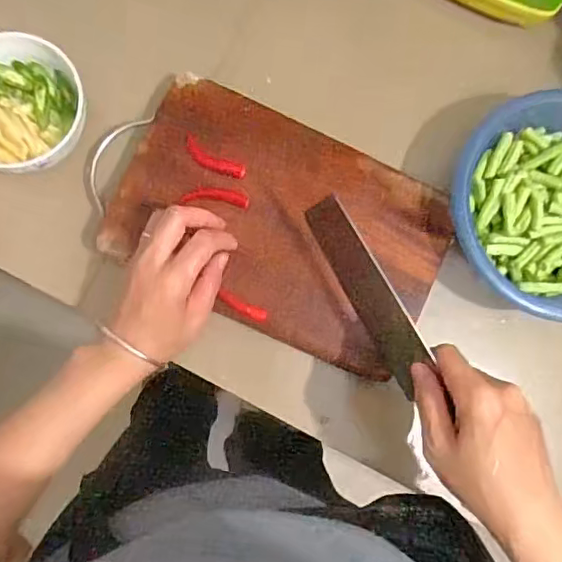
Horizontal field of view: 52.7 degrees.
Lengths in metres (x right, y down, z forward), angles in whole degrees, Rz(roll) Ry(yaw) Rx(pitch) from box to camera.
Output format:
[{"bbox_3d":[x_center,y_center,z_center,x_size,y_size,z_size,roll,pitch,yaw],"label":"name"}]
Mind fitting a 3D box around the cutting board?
[{"bbox_3d":[0.001,-0.047,0.481,0.271,0.020,0.175,24,84,-2],"label":"cutting board"}]

